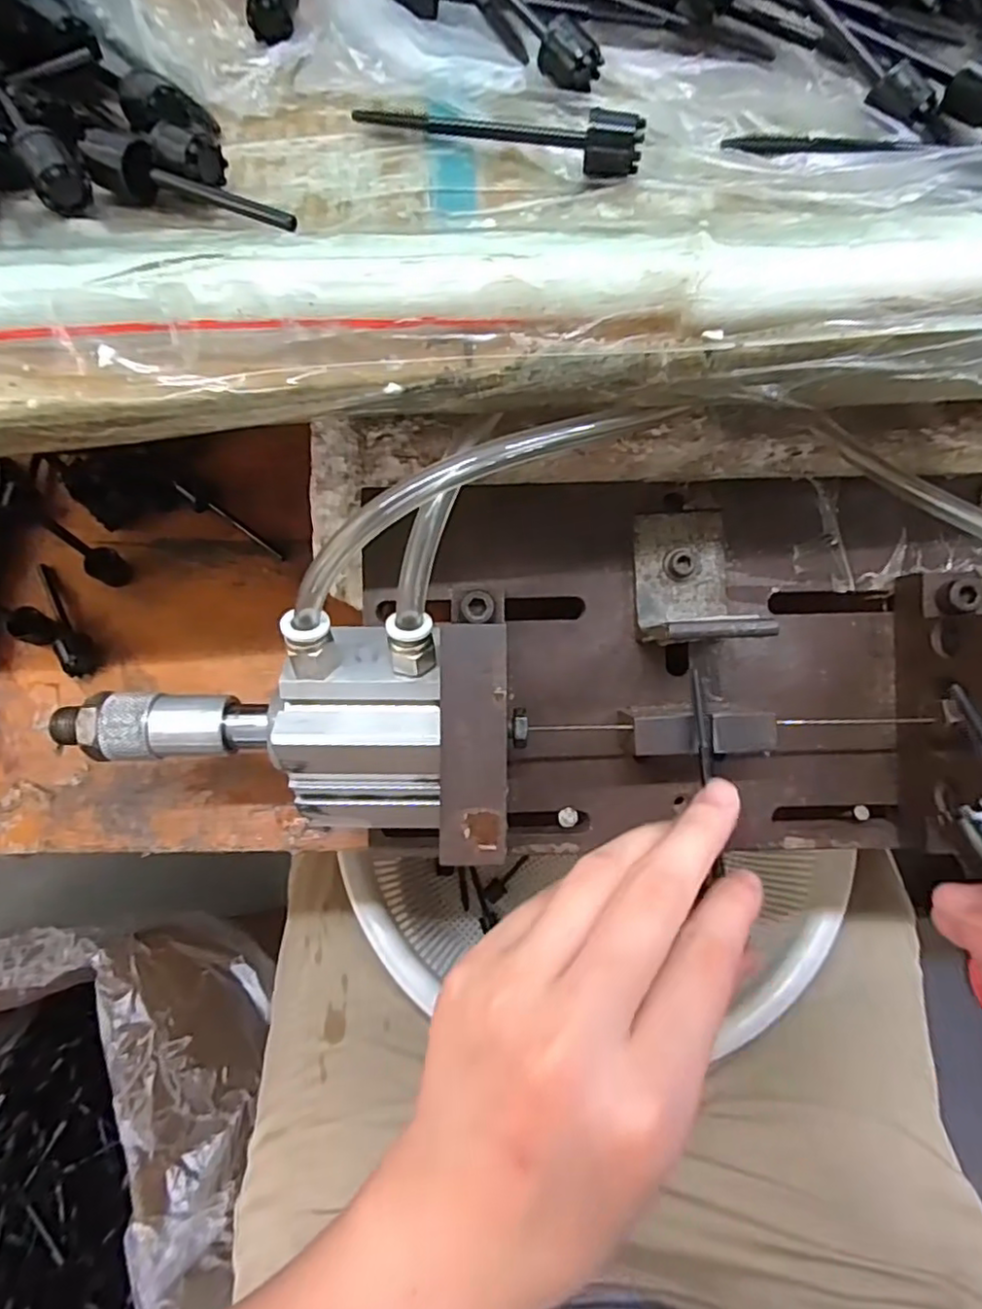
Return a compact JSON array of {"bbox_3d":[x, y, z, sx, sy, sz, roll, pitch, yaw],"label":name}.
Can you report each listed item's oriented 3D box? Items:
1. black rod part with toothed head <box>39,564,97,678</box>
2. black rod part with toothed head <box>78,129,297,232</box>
[{"bbox_3d":[-0.200,-0.018,0.300,0.011,0.014,0.063,-34,76,-10],"label":"black rod part with toothed head"},{"bbox_3d":[-0.085,-0.131,0.182,0.059,0.012,0.012,21,74,6],"label":"black rod part with toothed head"}]

